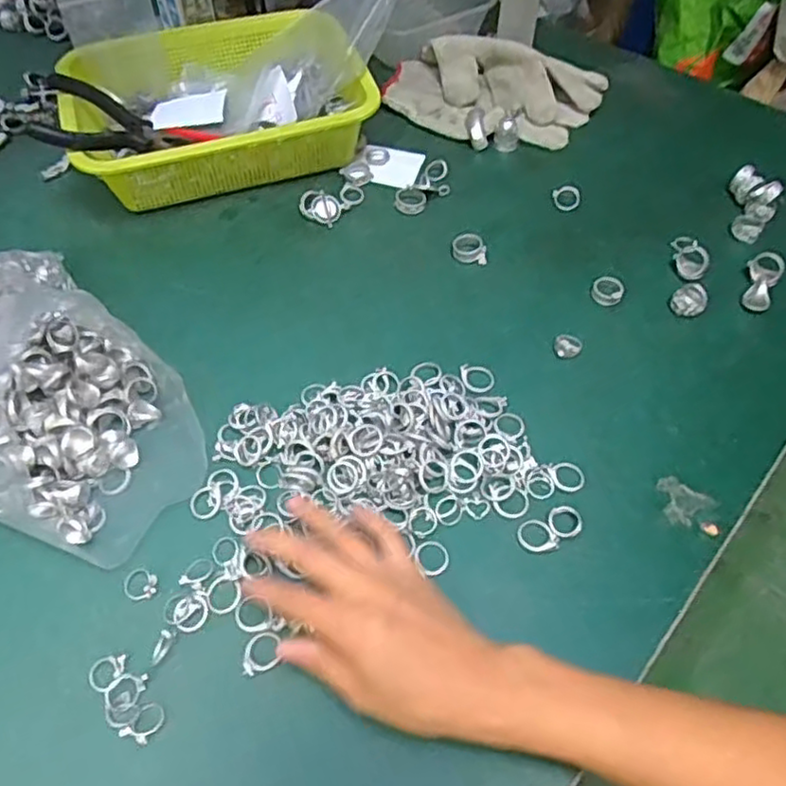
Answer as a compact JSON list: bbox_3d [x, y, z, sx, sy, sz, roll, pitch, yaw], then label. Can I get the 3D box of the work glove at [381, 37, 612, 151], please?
[{"bbox_3d":[0.106,-0.313,0.694,0.217,0.040,0.136,9,56,5],"label":"work glove"}]

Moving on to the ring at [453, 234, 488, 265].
[{"bbox_3d":[0.066,-0.124,0.580,0.030,0.016,0.023,9,56,5],"label":"ring"}]

